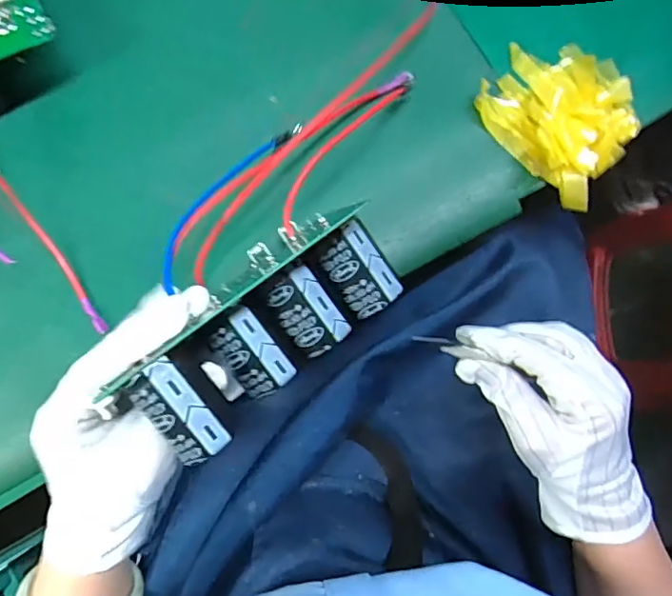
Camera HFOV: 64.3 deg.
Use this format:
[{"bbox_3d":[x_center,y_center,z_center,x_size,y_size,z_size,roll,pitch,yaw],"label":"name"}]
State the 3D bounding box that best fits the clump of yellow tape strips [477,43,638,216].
[{"bbox_3d":[0.161,-0.134,0.371,0.104,0.027,0.096,42,84,2],"label":"clump of yellow tape strips"}]

